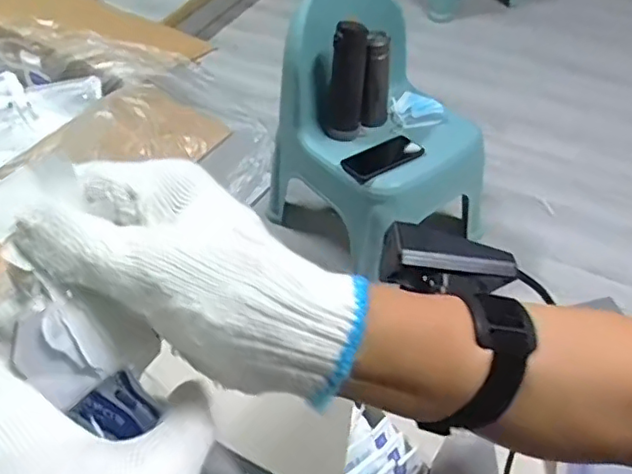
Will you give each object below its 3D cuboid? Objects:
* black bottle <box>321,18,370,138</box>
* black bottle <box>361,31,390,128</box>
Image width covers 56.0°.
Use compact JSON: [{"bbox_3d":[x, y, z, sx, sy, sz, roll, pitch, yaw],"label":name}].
[{"bbox_3d":[0.054,-0.316,1.220,0.089,0.235,0.063,9,48,7],"label":"black bottle"},{"bbox_3d":[0.130,-0.327,1.251,0.056,0.197,0.067,5,48,3],"label":"black bottle"}]

